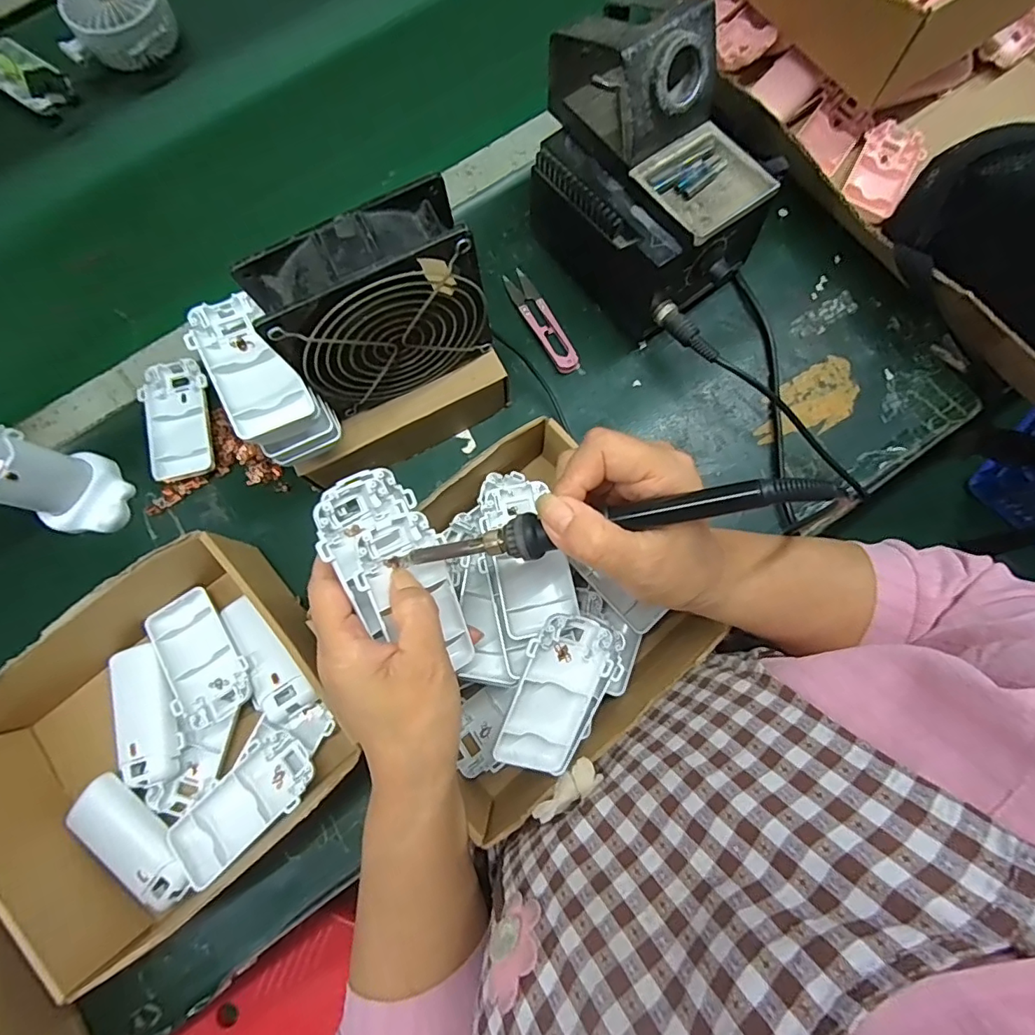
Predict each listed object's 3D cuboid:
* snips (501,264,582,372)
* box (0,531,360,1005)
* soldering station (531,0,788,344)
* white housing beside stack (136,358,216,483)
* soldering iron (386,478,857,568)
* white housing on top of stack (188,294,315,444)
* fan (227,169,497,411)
[{"bbox_3d":[0.020,-0.165,0.433,0.023,0.010,0.104,-29,79,-5],"label":"snips"},{"bbox_3d":[-0.223,0.142,0.340,0.208,0.071,0.181,-38,80,-7],"label":"box"},{"bbox_3d":[0.091,-0.245,0.373,0.166,0.160,0.120,42,82,9],"label":"soldering station"},{"bbox_3d":[-0.267,-0.077,0.413,0.044,0.019,0.098,-15,78,-2],"label":"white housing beside stack"},{"bbox_3d":[0.034,0.005,0.248,0.215,0.018,0.018,-11,77,16],"label":"soldering iron"},{"bbox_3d":[-0.162,-0.092,0.315,0.043,0.020,0.099,-32,79,-6],"label":"white housing on top of stack"},{"bbox_3d":[-0.081,-0.122,0.315,0.116,0.114,0.044,-25,79,-4],"label":"fan"}]

